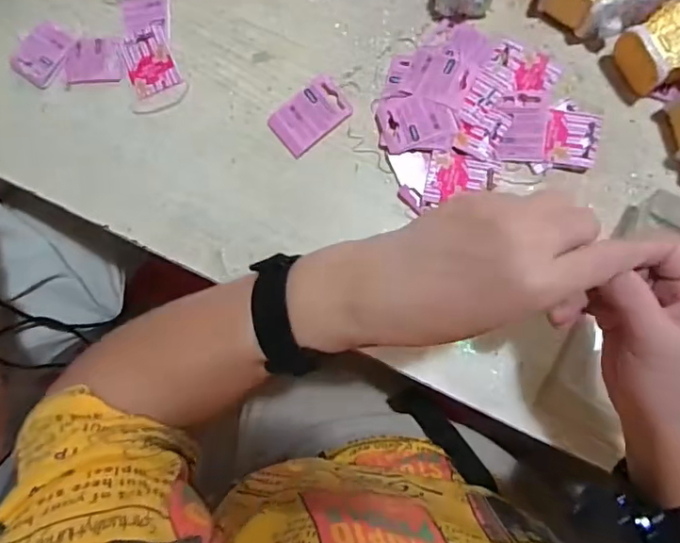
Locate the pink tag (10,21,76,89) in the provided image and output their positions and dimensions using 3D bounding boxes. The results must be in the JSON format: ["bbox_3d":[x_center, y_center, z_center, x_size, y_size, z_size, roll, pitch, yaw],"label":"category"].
[{"bbox_3d":[-0.289,-0.212,0.524,0.043,0.009,0.060,30,87,9],"label":"pink tag"}]

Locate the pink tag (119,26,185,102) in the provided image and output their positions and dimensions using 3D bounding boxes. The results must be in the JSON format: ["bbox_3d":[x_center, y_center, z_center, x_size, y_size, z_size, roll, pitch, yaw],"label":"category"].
[{"bbox_3d":[-0.180,-0.197,0.507,0.046,0.004,0.061,-22,81,3],"label":"pink tag"}]

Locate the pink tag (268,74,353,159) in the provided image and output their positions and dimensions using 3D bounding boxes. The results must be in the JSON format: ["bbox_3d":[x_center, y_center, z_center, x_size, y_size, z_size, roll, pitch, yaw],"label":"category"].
[{"bbox_3d":[-0.026,-0.139,0.483,0.070,0.013,0.045,-43,81,-1],"label":"pink tag"}]

